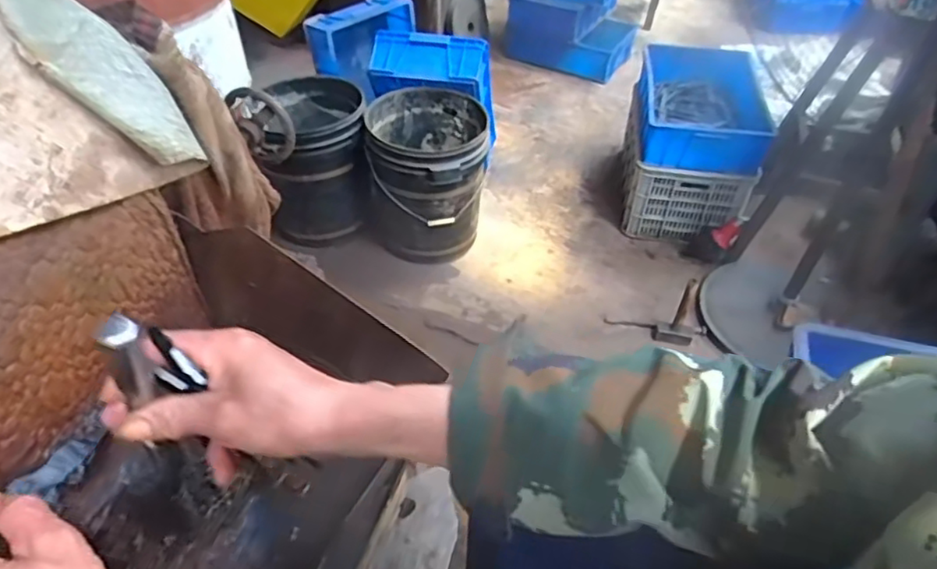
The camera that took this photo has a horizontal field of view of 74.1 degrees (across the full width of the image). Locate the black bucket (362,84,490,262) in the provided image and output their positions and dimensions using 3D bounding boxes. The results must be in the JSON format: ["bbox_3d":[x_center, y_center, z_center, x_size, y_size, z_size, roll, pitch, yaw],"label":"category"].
[{"bbox_3d":[-0.133,-0.316,1.896,0.343,0.429,0.368,1,45,-1],"label":"black bucket"}]

